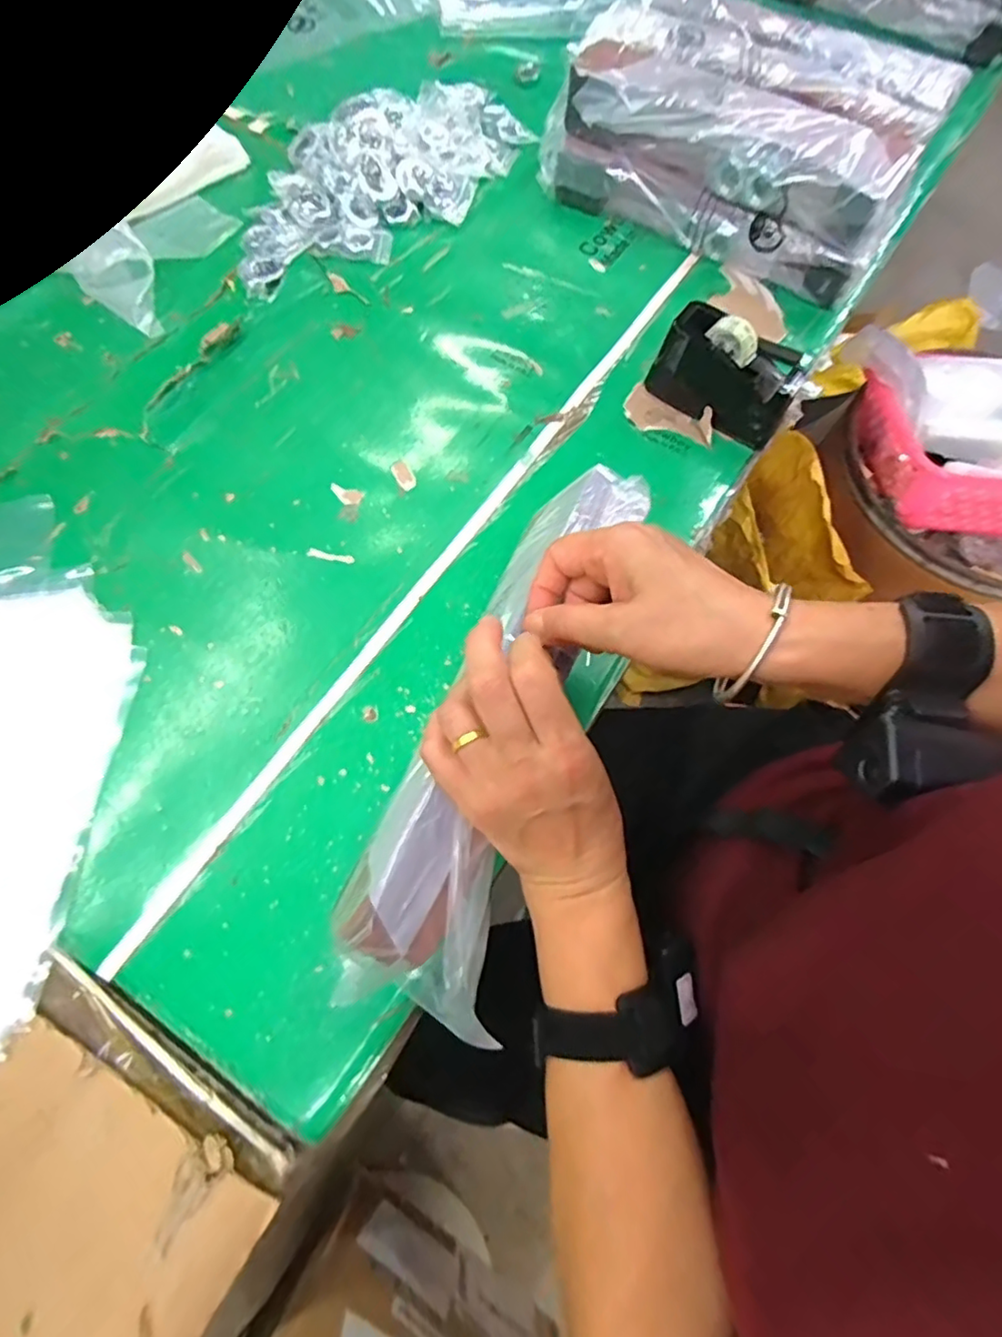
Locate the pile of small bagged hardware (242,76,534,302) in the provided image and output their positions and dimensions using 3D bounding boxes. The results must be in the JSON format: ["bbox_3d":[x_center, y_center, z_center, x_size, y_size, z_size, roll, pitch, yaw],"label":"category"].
[{"bbox_3d":[-0.129,-0.490,0.603,0.185,0.030,0.345,30,70,9],"label":"pile of small bagged hardware"}]

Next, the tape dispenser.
[{"bbox_3d":[0.185,-0.245,0.499,0.116,0.070,0.052,31,71,8],"label":"tape dispenser"}]

